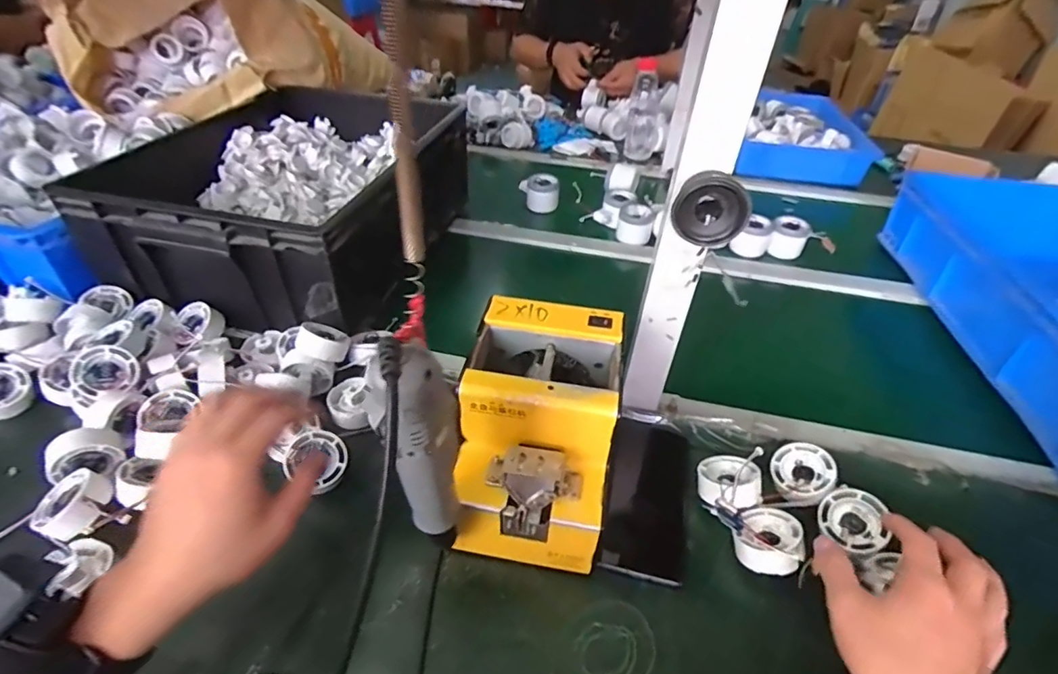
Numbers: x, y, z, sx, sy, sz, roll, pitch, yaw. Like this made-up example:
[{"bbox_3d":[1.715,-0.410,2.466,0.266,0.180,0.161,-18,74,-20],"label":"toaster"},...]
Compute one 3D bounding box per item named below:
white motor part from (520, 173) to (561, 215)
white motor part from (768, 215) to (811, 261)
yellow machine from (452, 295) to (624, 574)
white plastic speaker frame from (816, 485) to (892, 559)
[{"bbox_3d":[0.023,-0.262,0.964,0.055,0.062,0.064,-28,49,-31],"label":"white motor part"},{"bbox_3d":[0.428,-0.159,0.855,0.054,0.060,0.050,24,45,22],"label":"white motor part"},{"bbox_3d":[0.009,0.077,0.448,0.118,0.133,0.172,7,41,4],"label":"yellow machine"},{"bbox_3d":[0.285,0.159,0.453,0.052,0.028,0.050,36,87,36],"label":"white plastic speaker frame"}]

